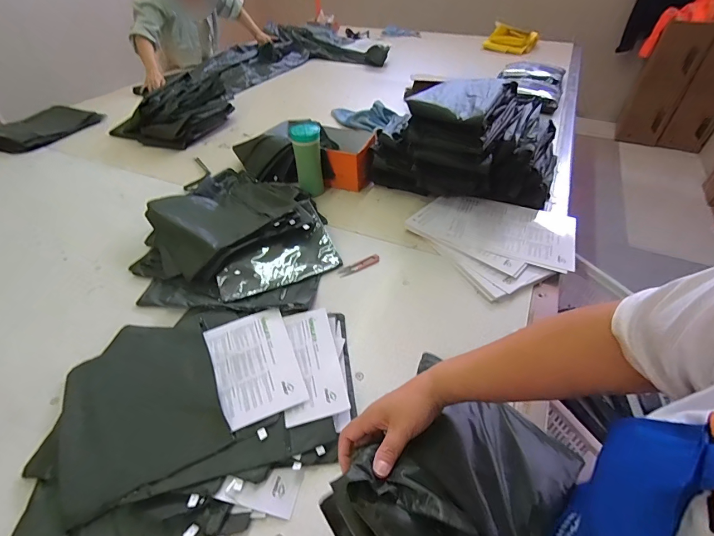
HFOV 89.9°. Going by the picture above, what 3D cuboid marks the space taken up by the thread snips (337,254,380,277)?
[{"bbox_3d":[0.006,-0.005,0.804,0.101,0.008,0.027,-20,47,-18],"label":"thread snips"}]

